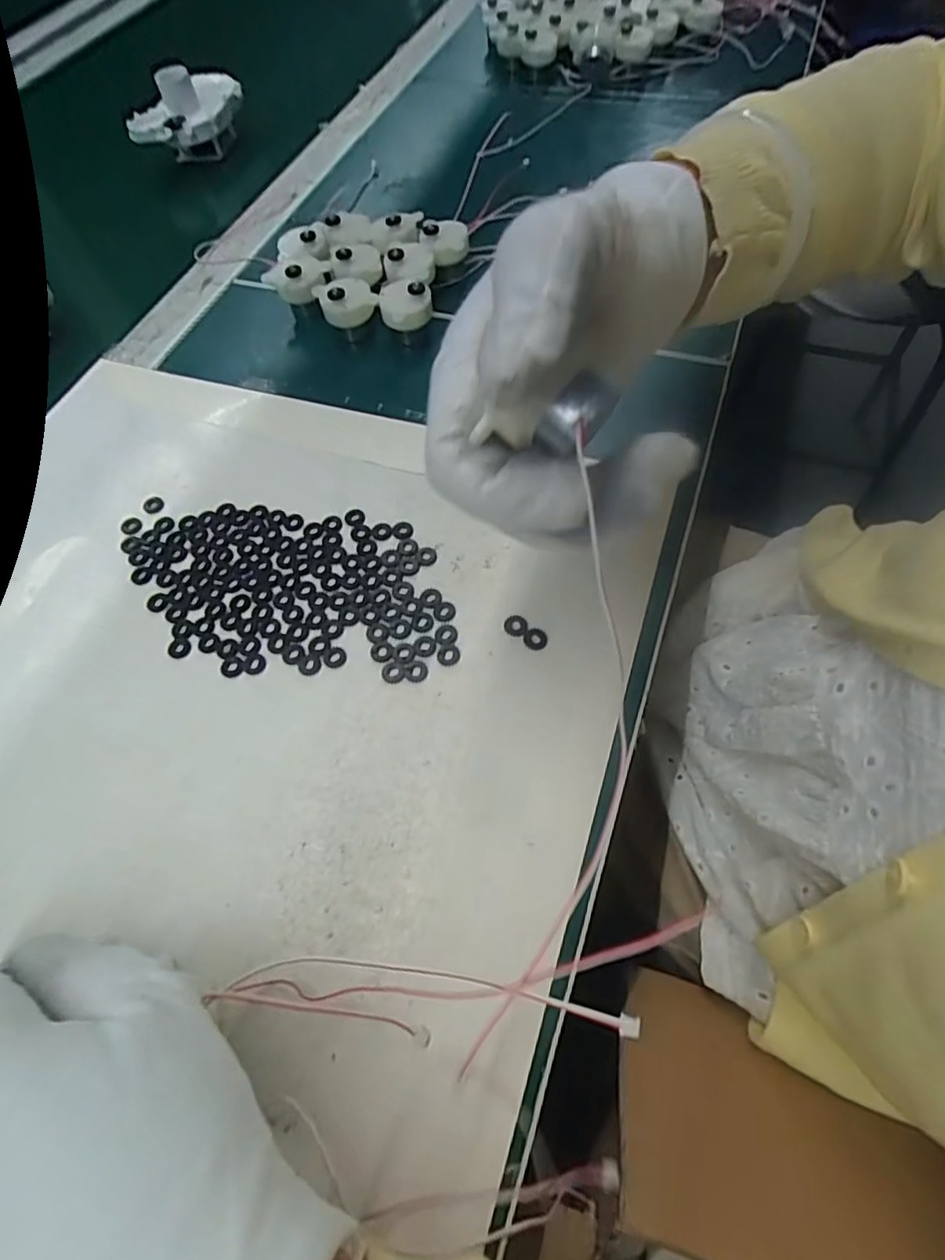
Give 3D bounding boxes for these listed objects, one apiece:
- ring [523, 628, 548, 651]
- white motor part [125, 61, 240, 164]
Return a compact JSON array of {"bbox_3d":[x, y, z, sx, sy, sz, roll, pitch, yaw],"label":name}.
[{"bbox_3d":[0.029,0.004,0.256,0.011,0.004,0.010,-2,63,3],"label":"ring"},{"bbox_3d":[-0.239,-0.436,0.477,0.101,0.055,0.048,-35,66,-13],"label":"white motor part"}]

